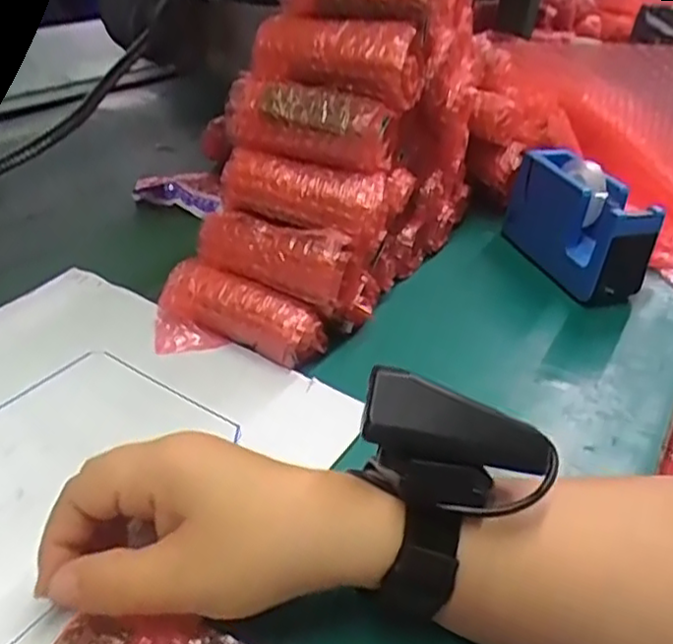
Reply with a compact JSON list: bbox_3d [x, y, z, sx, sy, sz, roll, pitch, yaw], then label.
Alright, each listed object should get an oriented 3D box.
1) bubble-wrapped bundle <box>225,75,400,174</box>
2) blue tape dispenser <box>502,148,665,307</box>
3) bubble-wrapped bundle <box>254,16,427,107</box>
[{"bbox_3d":[-0.018,-0.126,0.424,0.105,0.041,0.029,19,36,16],"label":"bubble-wrapped bundle"},{"bbox_3d":[0.192,-0.082,0.554,0.049,0.084,0.143,-8,37,-22],"label":"blue tape dispenser"},{"bbox_3d":[0.001,-0.169,0.424,0.102,0.040,0.041,18,36,14],"label":"bubble-wrapped bundle"}]

